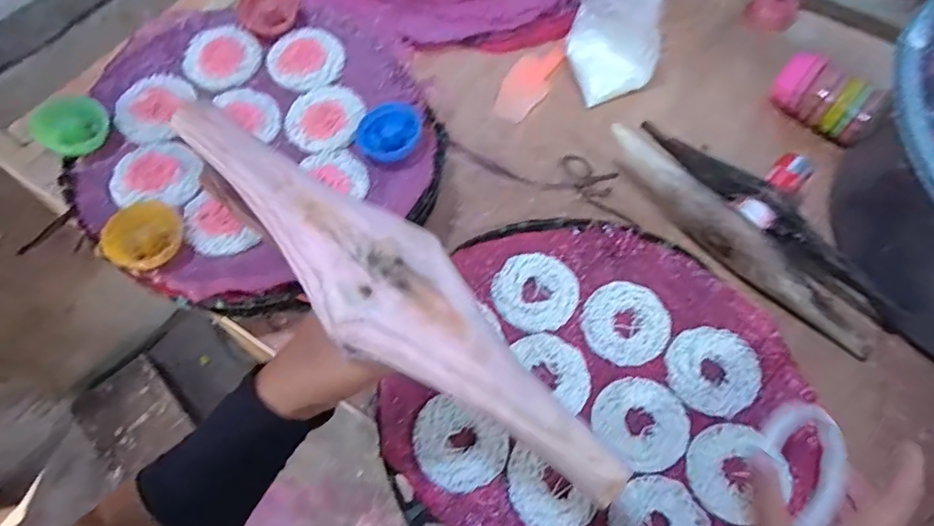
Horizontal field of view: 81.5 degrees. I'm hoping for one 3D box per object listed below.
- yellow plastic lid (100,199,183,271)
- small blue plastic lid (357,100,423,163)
[{"bbox_3d":[-0.276,-0.020,0.467,0.058,0.030,0.060,0,63,0],"label":"yellow plastic lid"},{"bbox_3d":[-0.072,-0.128,0.522,0.064,0.019,0.050,-31,67,-15],"label":"small blue plastic lid"}]

